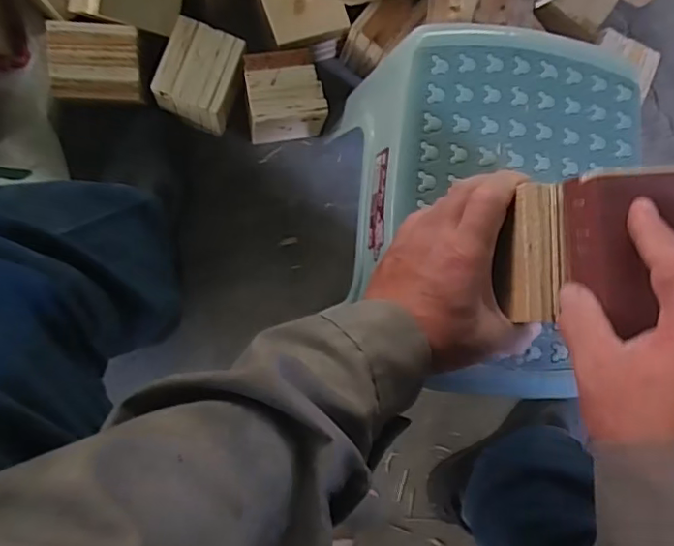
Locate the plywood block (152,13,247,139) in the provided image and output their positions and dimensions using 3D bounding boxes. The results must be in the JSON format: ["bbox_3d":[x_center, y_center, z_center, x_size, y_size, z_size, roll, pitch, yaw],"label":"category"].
[{"bbox_3d":[-0.162,-0.232,0.659,0.083,0.075,0.098,22,85,-8],"label":"plywood block"}]

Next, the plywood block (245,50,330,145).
[{"bbox_3d":[-0.067,-0.209,0.684,0.087,0.093,0.099,-9,90,-9],"label":"plywood block"}]

